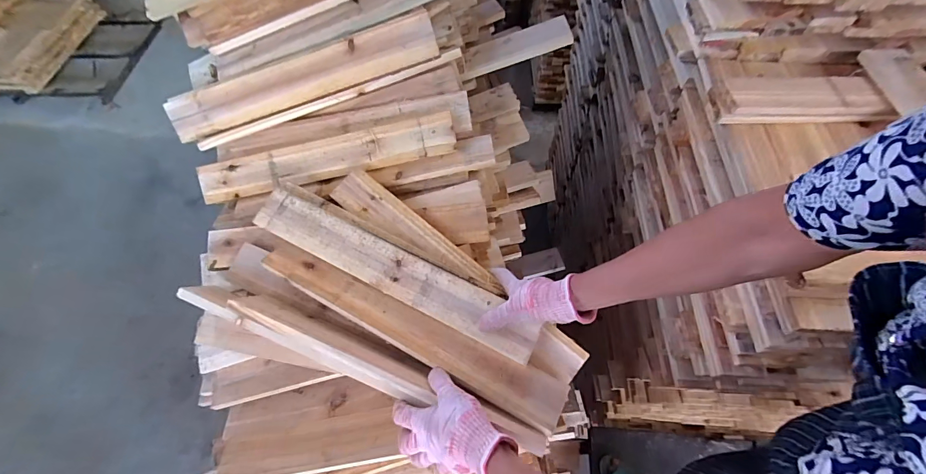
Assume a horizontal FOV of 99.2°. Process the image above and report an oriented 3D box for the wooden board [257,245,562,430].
[{"bbox_3d":[-0.090,0.128,0.579,0.488,0.021,0.068,24,64,15],"label":"wooden board"}]

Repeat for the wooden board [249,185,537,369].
[{"bbox_3d":[-0.114,0.045,0.609,0.484,0.018,0.075,26,64,14],"label":"wooden board"}]

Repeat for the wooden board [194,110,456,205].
[{"bbox_3d":[-0.258,-0.147,0.736,0.489,0.011,0.069,-11,100,5],"label":"wooden board"}]

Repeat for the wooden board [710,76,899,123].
[{"bbox_3d":[0.549,-0.225,0.640,0.259,0.029,0.085,3,60,4],"label":"wooden board"}]

